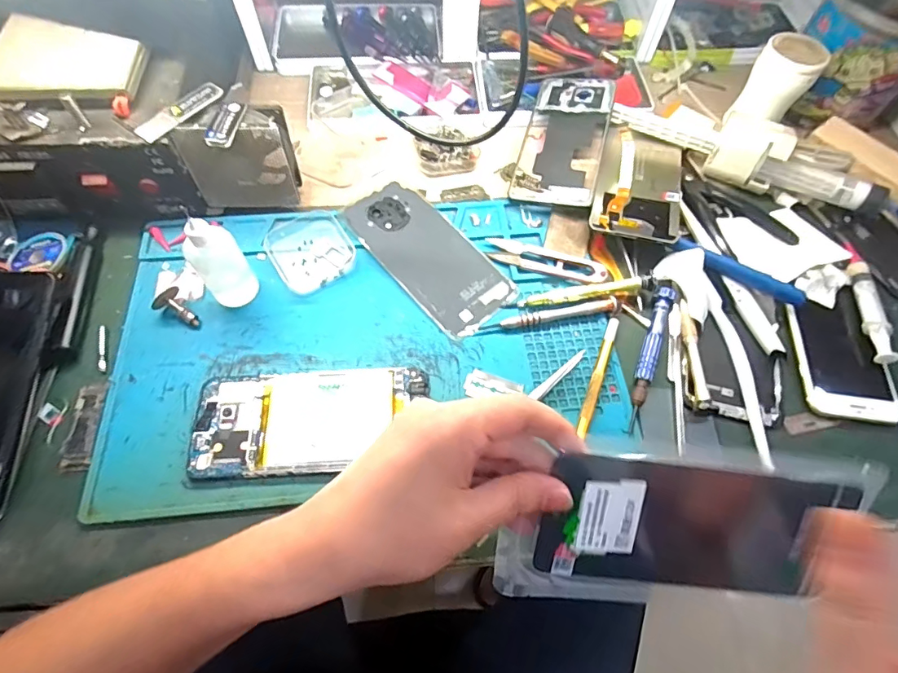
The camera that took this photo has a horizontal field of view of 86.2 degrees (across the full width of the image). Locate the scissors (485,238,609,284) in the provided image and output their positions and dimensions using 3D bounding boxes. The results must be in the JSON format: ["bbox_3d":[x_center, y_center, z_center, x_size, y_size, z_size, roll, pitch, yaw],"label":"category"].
[{"bbox_3d":[0.082,-0.066,0.406,0.100,0.012,0.026,17,64,7],"label":"scissors"}]

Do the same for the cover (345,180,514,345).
[{"bbox_3d":[-0.019,-0.072,0.411,0.071,0.007,0.160,-37,69,-18],"label":"cover"}]

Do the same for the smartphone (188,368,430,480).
[{"bbox_3d":[-0.096,0.059,0.337,0.157,0.009,0.072,-3,63,-3],"label":"smartphone"}]

